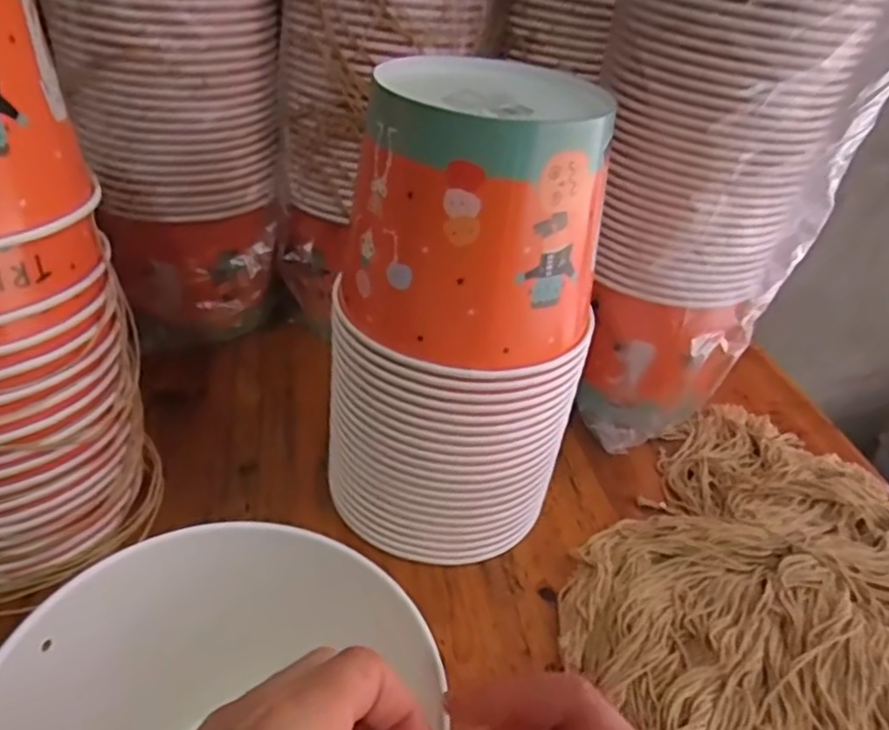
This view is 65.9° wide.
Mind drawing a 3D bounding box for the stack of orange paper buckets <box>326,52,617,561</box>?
[{"bbox_3d":[0.020,-0.025,0.437,0.140,0.280,0.138,11,36,4],"label":"stack of orange paper buckets"}]

